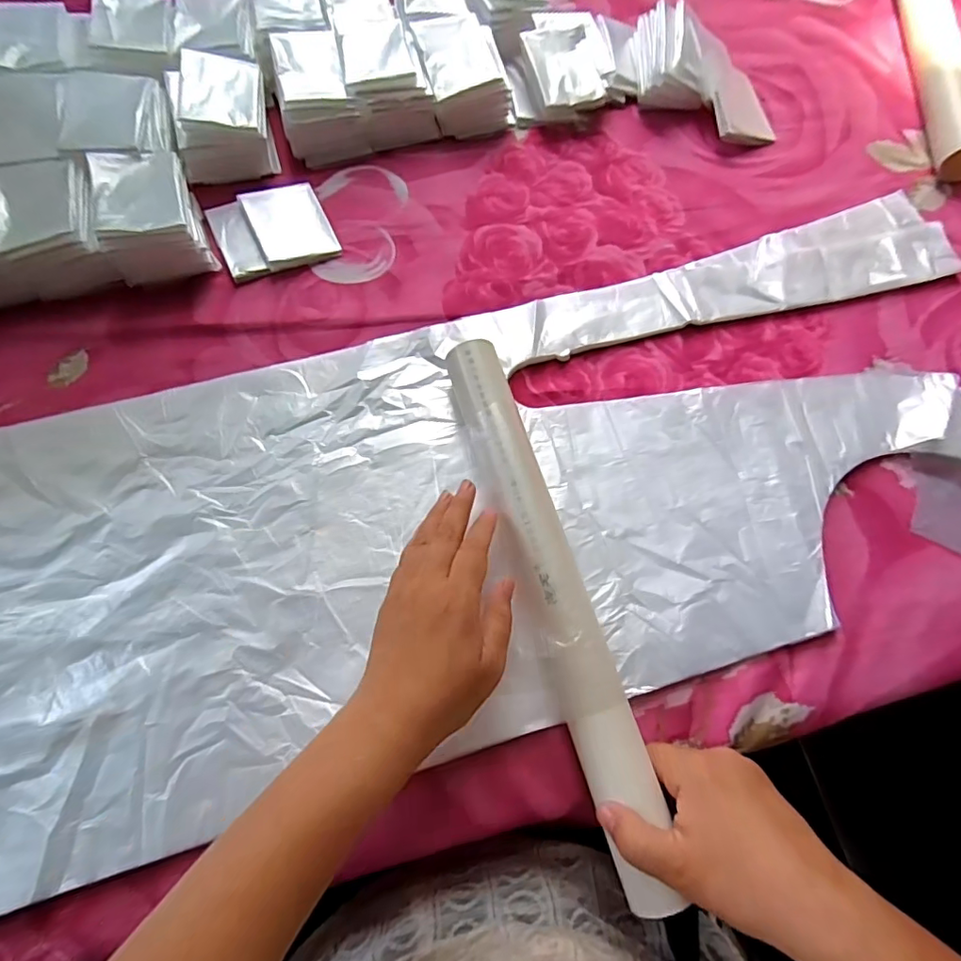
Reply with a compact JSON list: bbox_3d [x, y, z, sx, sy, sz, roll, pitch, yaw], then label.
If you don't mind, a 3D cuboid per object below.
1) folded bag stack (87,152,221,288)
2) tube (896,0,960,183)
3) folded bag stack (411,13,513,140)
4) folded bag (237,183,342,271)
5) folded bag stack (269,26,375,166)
[{"bbox_3d":[-0.268,-0.214,0.432,0.069,0.058,0.090,-19,73,-8],"label":"folded bag stack"},{"bbox_3d":[0.464,-0.460,0.542,0.036,0.040,0.364,4,71,0],"label":"tube"},{"bbox_3d":[-0.018,-0.388,0.505,0.075,0.048,0.097,-16,72,-6],"label":"folded bag stack"},{"bbox_3d":[-0.165,-0.222,0.456,0.062,0.011,0.082,-25,73,-9],"label":"folded bag"},{"bbox_3d":[-0.150,-0.354,0.483,0.074,0.048,0.104,-13,72,-6],"label":"folded bag stack"}]

